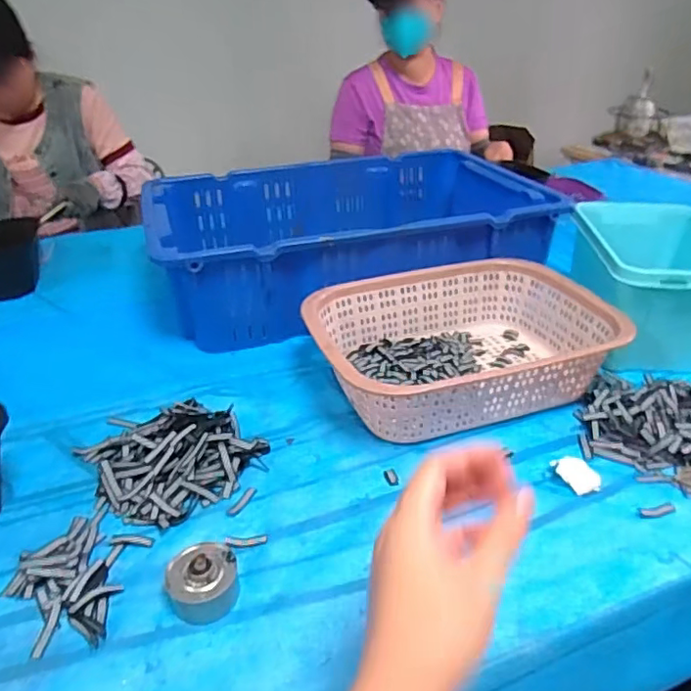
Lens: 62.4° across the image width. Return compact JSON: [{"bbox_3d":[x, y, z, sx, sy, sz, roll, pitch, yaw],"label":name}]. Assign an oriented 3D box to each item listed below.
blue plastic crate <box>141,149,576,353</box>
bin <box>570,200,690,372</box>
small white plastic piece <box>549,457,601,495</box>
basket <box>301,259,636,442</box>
[{"bbox_3d":[-0.003,-0.205,1.025,0.630,0.162,0.428,-13,33,-14],"label":"blue plastic crate"},{"bbox_3d":[0.429,-0.089,0.795,0.188,0.139,0.226,5,32,10],"label":"bin"},{"bbox_3d":[0.240,0.132,0.590,0.030,0.016,0.046,-21,36,-26],"label":"small white plastic piece"},{"bbox_3d":[0.140,-0.006,0.733,0.355,0.096,0.261,-11,33,-11],"label":"basket"}]

